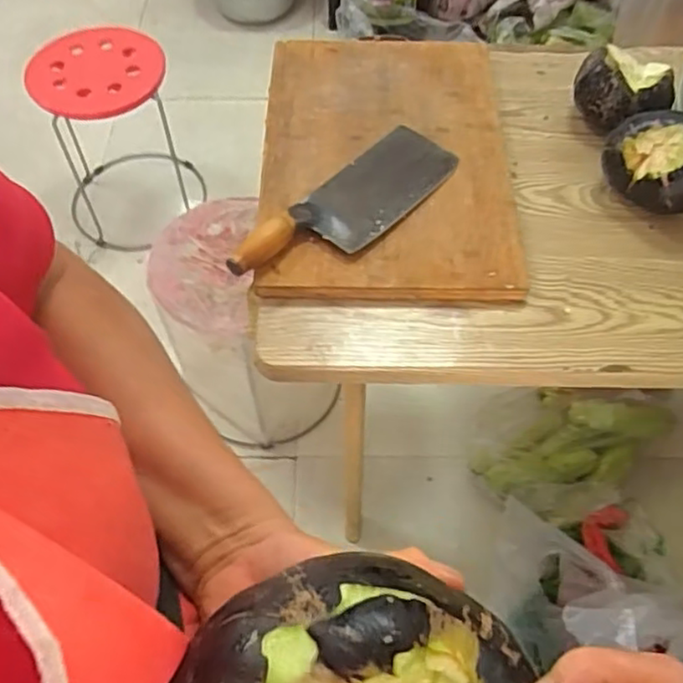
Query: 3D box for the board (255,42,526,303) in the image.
[{"bbox_3d":[0.058,-0.255,0.891,0.331,0.038,0.470,3,57,0],"label":"board"}]

